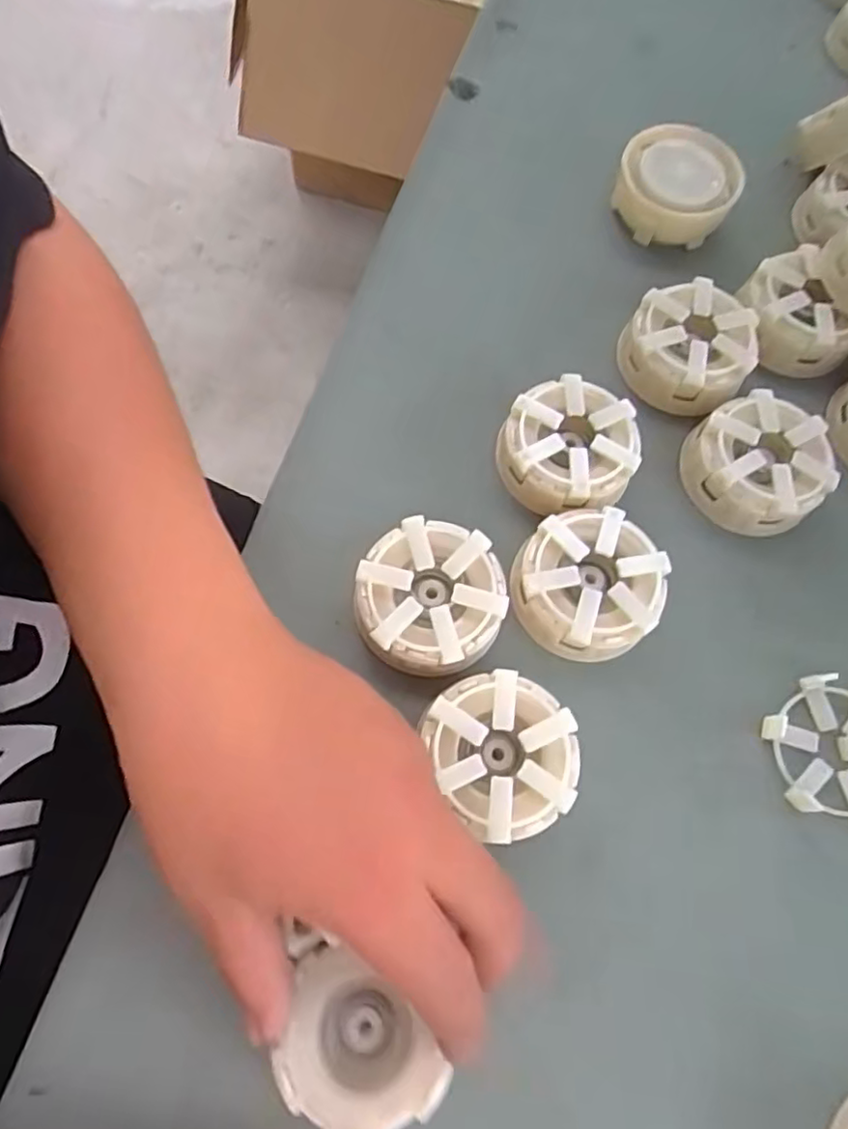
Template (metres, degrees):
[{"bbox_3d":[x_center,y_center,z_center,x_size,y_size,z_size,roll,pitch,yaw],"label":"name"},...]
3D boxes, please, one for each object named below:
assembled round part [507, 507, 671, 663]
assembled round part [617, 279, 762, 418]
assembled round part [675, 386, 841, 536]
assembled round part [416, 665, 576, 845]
[{"bbox_3d":[0.070,0.010,0.275,0.059,0.032,0.058,0,71,-1],"label":"assembled round part"},{"bbox_3d":[0.126,-0.103,0.308,0.058,0.026,0.053,0,71,-1],"label":"assembled round part"},{"bbox_3d":[0.151,-0.045,0.292,0.054,0.030,0.058,0,71,-1],"label":"assembled round part"},{"bbox_3d":[0.031,0.073,0.252,0.053,0.031,0.058,0,71,-1],"label":"assembled round part"}]

